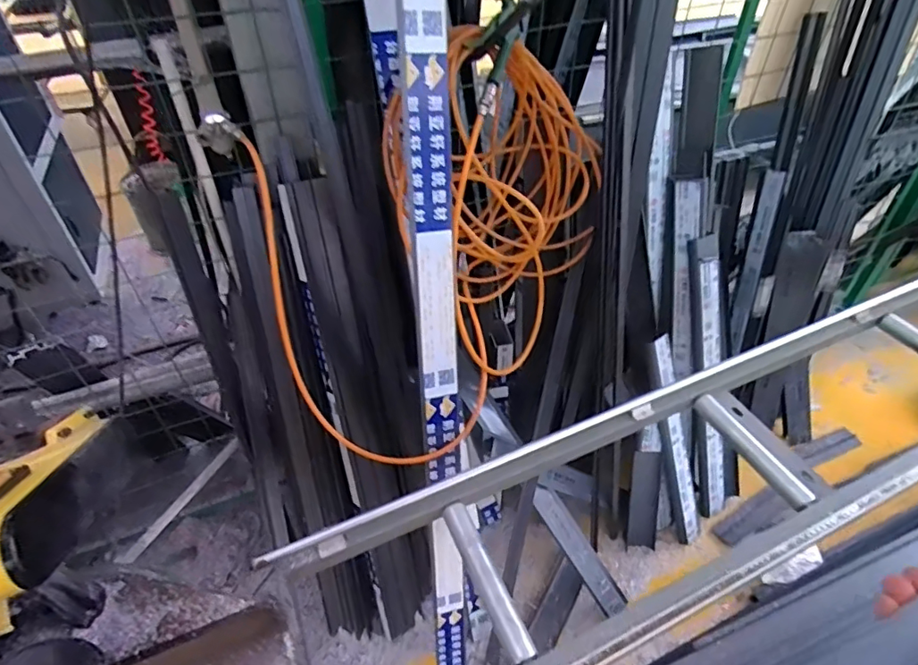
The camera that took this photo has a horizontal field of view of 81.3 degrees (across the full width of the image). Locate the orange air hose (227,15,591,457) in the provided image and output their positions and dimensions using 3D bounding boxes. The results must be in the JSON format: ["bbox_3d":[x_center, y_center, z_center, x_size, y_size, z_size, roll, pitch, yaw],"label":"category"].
[{"bbox_3d":[-0.020,-0.131,1.110,0.404,0.707,0.646,25,49,24],"label":"orange air hose"}]

